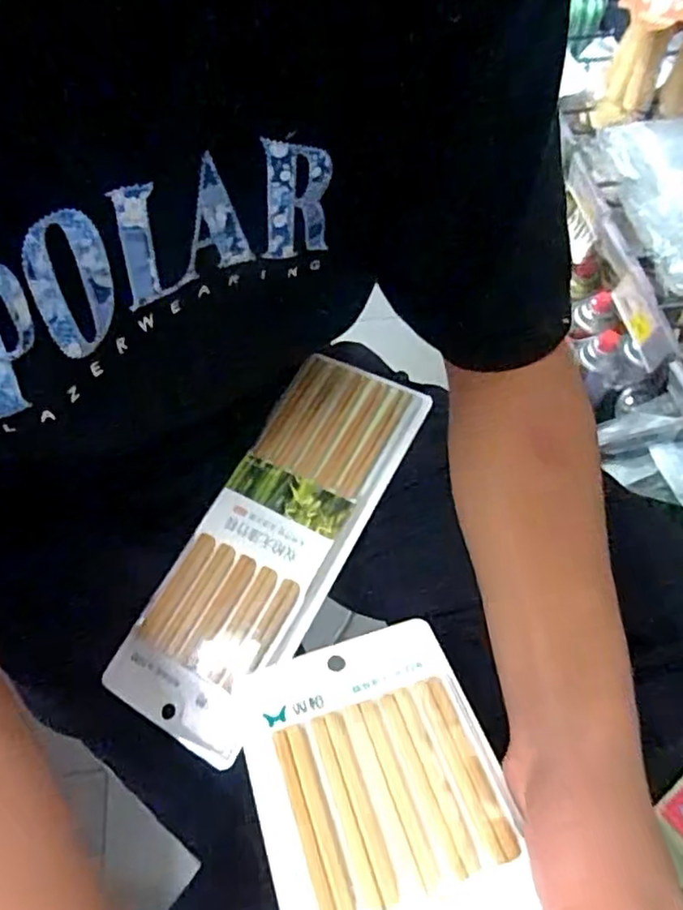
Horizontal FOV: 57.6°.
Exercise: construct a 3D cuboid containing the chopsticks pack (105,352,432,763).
[{"bbox_3d":[-0.049,0.055,0.434,0.105,0.019,0.283,24,72,20],"label":"chopsticks pack"}]

